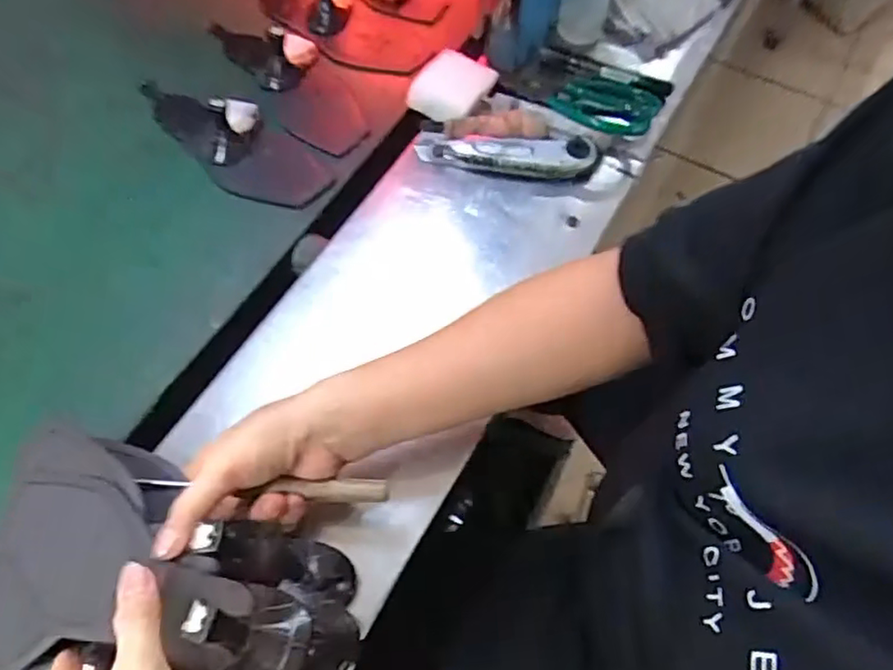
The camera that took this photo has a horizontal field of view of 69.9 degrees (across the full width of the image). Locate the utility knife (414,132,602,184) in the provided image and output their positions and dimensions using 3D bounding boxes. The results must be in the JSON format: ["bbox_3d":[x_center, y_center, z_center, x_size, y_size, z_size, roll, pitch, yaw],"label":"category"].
[{"bbox_3d":[0.055,-0.161,0.583,0.164,0.033,0.043,4,62,2],"label":"utility knife"}]

